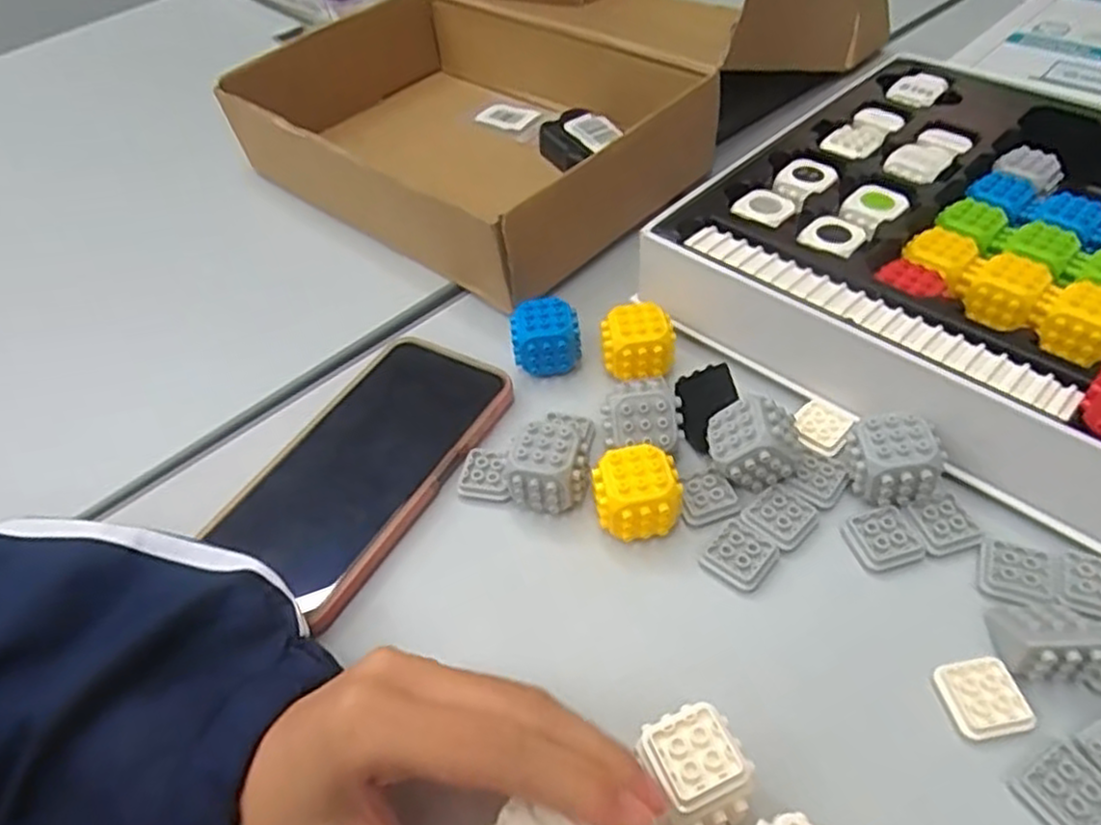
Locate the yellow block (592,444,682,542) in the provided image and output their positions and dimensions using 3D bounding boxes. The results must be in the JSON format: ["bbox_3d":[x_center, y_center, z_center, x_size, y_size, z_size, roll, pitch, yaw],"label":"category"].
[{"bbox_3d":[0.039,0.039,0.336,0.036,0.036,0.032,-6,47,1],"label":"yellow block"}]

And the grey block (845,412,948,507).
[{"bbox_3d":[0.152,0.021,0.332,0.036,0.032,0.030,-10,47,-3],"label":"grey block"}]

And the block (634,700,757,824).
[{"bbox_3d":[0.048,0.124,0.250,0.030,0.039,0.033,-21,49,-13],"label":"block"}]

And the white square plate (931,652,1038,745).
[{"bbox_3d":[0.162,0.107,0.278,0.027,0.006,0.029,-10,47,-3],"label":"white square plate"}]

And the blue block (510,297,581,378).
[{"bbox_3d":[-0.002,-0.039,0.410,0.036,0.038,0.030,-6,47,0],"label":"blue block"}]

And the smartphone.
[{"bbox_3d":[-0.091,0.021,0.373,0.083,0.013,0.154,24,58,22],"label":"smartphone"}]

